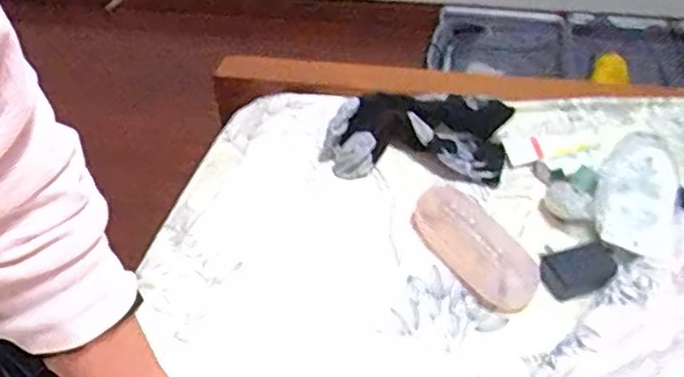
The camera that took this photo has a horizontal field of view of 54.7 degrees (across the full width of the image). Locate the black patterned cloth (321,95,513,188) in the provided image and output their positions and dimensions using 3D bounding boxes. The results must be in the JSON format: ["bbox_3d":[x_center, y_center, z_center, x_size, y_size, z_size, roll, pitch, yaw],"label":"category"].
[{"bbox_3d":[0.088,-0.073,0.775,0.210,0.051,0.136,4,42,6],"label":"black patterned cloth"}]

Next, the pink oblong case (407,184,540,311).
[{"bbox_3d":[0.124,0.052,0.644,0.059,0.039,0.147,-21,45,-20],"label":"pink oblong case"}]

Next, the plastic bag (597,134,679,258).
[{"bbox_3d":[0.308,0.000,0.688,0.079,0.034,0.166,13,45,18],"label":"plastic bag"}]

